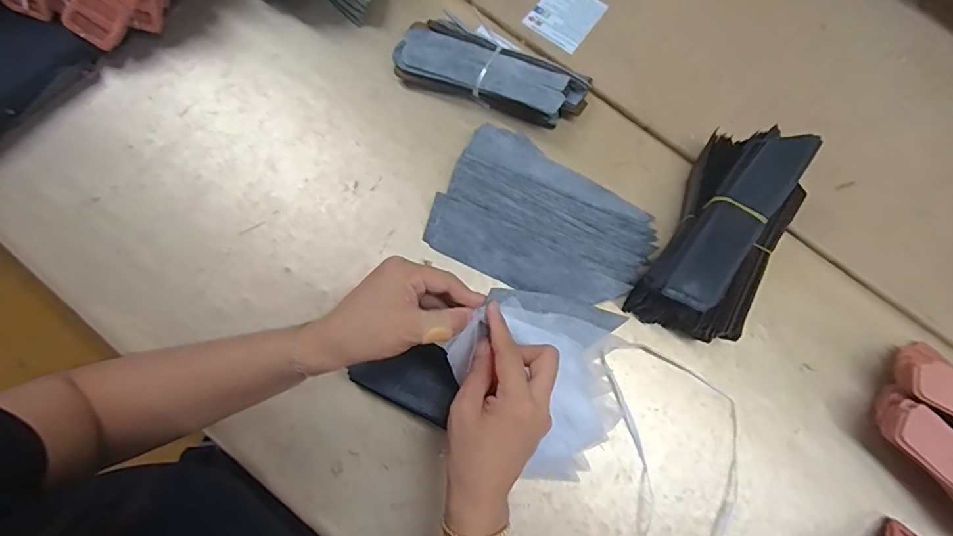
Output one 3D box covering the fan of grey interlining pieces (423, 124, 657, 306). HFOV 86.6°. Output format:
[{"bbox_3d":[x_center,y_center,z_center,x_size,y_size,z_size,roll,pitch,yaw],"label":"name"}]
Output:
[{"bbox_3d":[0.071,-0.048,0.518,0.213,0.038,0.150,28,76,5],"label":"fan of grey interlining pieces"}]

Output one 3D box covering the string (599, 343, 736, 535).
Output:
[{"bbox_3d":[0.199,0.195,0.475,0.120,0.011,0.255,-7,76,-5],"label":"string"}]

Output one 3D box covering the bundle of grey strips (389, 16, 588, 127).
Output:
[{"bbox_3d":[0.016,-0.210,0.557,0.208,0.045,0.071,17,75,2],"label":"bundle of grey strips"}]

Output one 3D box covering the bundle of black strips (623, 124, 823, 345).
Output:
[{"bbox_3d":[0.245,-0.034,0.491,0.102,0.093,0.213,30,76,5],"label":"bundle of black strips"}]

